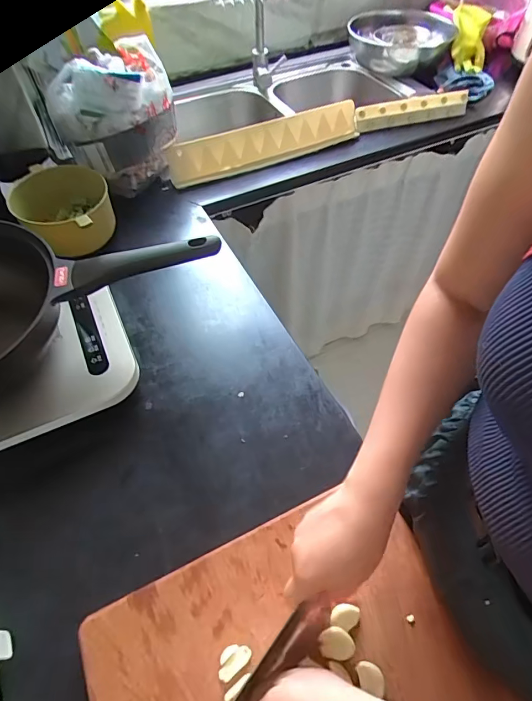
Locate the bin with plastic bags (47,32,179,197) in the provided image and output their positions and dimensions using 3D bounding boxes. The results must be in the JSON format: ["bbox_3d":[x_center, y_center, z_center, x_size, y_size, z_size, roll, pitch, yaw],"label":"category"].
[{"bbox_3d":[-0.282,-0.443,0.787,0.205,0.211,0.142,-35,57,-23],"label":"bin with plastic bags"}]

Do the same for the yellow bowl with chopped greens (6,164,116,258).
[{"bbox_3d":[-0.351,-0.245,0.730,0.152,0.097,0.188,-27,57,-18],"label":"yellow bowl with chopped greens"}]

